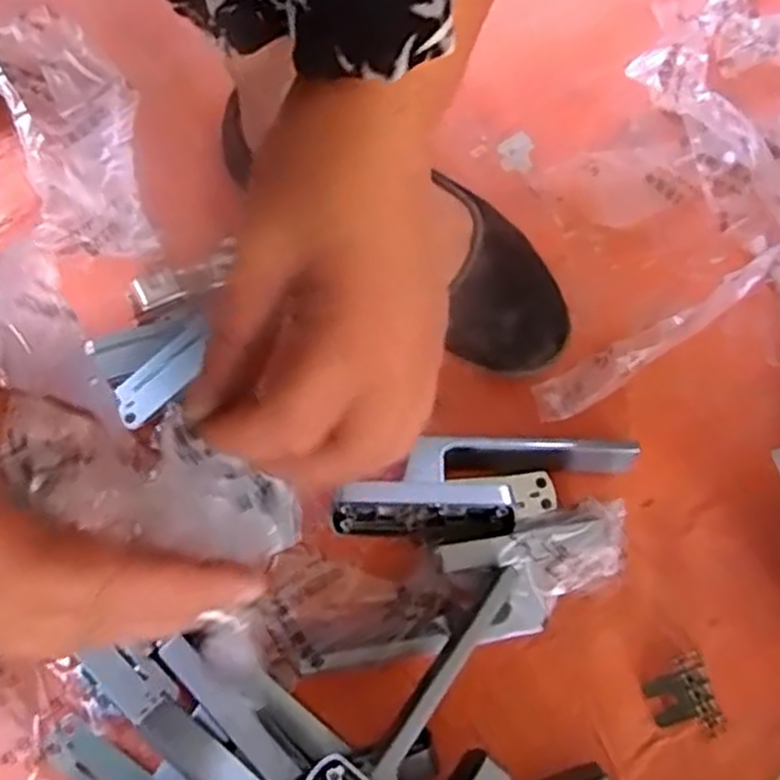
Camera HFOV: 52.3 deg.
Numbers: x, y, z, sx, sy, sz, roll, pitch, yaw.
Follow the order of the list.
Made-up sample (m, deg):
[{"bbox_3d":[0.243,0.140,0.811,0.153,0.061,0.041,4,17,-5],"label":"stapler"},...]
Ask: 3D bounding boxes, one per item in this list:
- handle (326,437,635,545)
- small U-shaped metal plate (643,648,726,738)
[{"bbox_3d":[0.056,0.056,0.452,0.171,0.044,0.055,-3,71,-4],"label":"handle"},{"bbox_3d":[0.160,0.168,0.432,0.035,0.013,0.042,-10,71,-7],"label":"small U-shaped metal plate"}]

